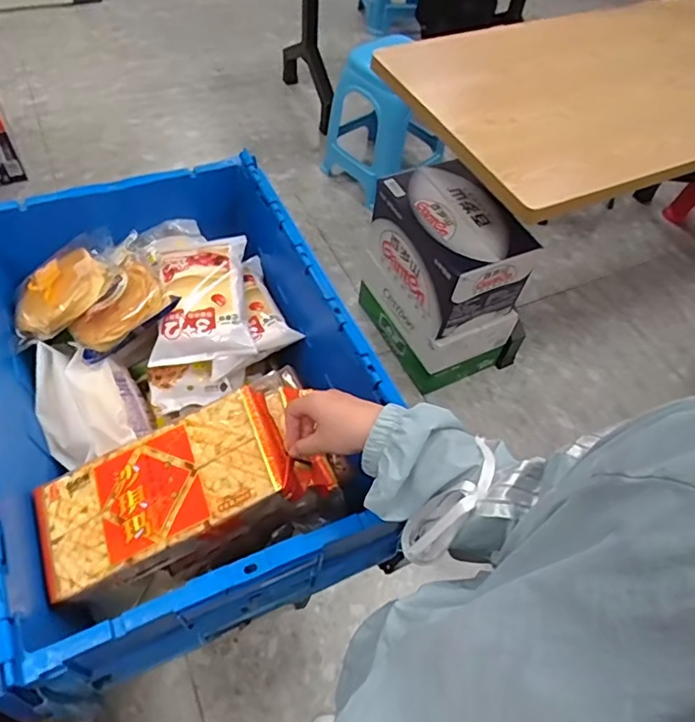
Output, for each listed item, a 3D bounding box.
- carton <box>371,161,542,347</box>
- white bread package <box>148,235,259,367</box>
[{"bbox_3d":[0.257,-0.304,1.470,0.250,0.282,0.386,-26,61,-22],"label":"carton"},{"bbox_3d":[-0.201,-0.087,0.755,0.128,0.028,0.174,-5,71,-10],"label":"white bread package"}]

